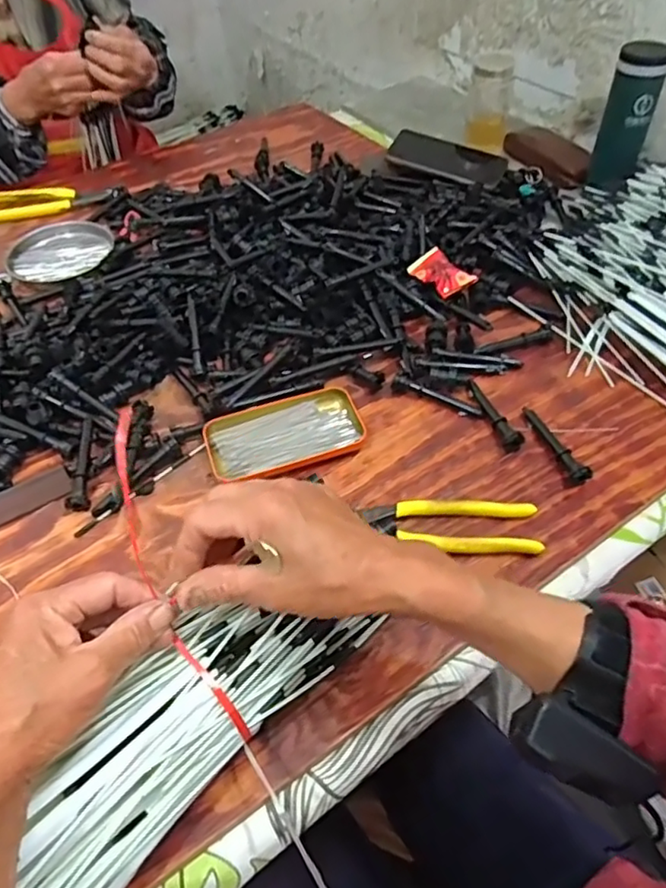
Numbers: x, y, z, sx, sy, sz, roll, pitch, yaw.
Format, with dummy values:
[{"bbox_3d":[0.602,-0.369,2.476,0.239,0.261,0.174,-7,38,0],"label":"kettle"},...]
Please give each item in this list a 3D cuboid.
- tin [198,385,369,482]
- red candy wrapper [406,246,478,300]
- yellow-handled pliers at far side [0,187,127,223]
[{"bbox_3d":[-0.046,-0.010,0.562,0.140,0.016,0.080,-17,52,-11],"label":"tin"},{"bbox_3d":[0.124,-0.195,0.685,0.044,0.021,0.068,-37,58,-25],"label":"red candy wrapper"},{"bbox_3d":[-0.411,-0.360,0.880,0.216,0.020,0.074,-7,50,-4],"label":"yellow-handled pliers at far side"}]

